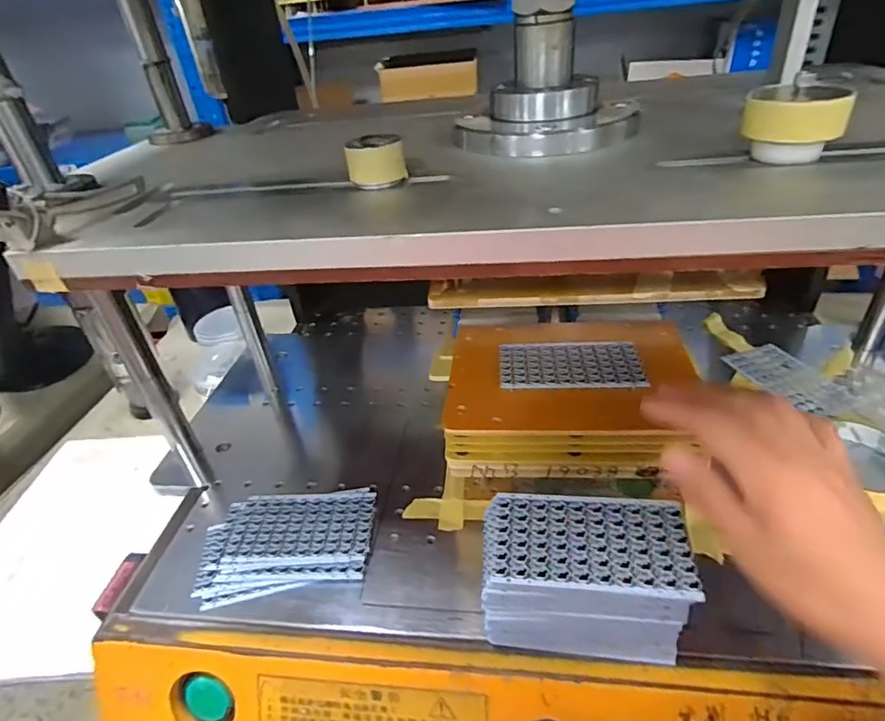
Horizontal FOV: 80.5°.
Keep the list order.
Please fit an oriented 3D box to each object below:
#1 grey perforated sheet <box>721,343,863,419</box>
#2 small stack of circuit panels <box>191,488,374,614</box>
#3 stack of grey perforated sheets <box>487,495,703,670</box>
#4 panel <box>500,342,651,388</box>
[{"bbox_3d":[0.352,0.018,0.533,0.065,0.007,0.113,-15,37,-12],"label":"grey perforated sheet"},{"bbox_3d":[-0.125,0.146,0.426,0.136,0.010,0.087,-9,36,-4],"label":"small stack of circuit panels"},{"bbox_3d":[0.088,0.139,0.336,0.121,0.077,0.068,0,36,8],"label":"stack of grey perforated sheets"},{"bbox_3d":[0.106,0.003,0.438,0.113,0.007,0.065,-1,36,7],"label":"panel"}]

